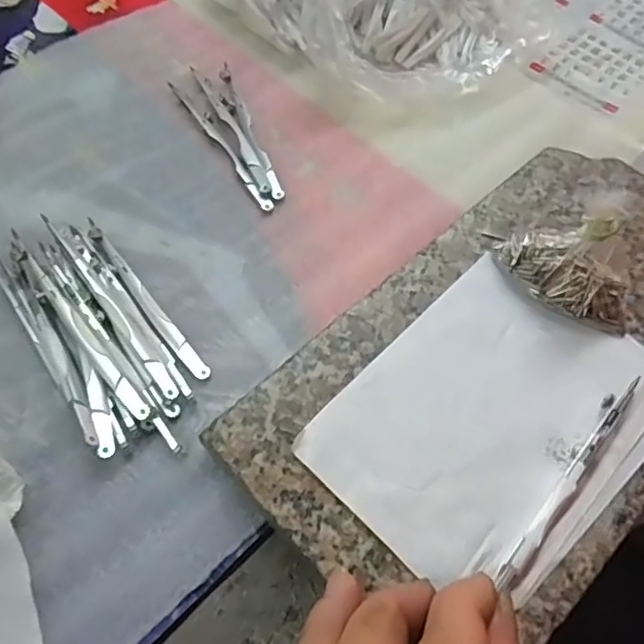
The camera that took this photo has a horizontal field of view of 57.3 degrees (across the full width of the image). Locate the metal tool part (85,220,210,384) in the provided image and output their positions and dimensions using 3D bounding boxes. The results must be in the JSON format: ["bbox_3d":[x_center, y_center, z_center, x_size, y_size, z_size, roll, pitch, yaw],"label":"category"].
[{"bbox_3d":[-0.086,-0.013,0.279,0.008,0.005,0.107,-35,68,-20],"label":"metal tool part"}]

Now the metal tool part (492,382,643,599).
[{"bbox_3d":[0.089,0.054,0.211,0.007,0.004,0.095,38,66,16],"label":"metal tool part"}]

